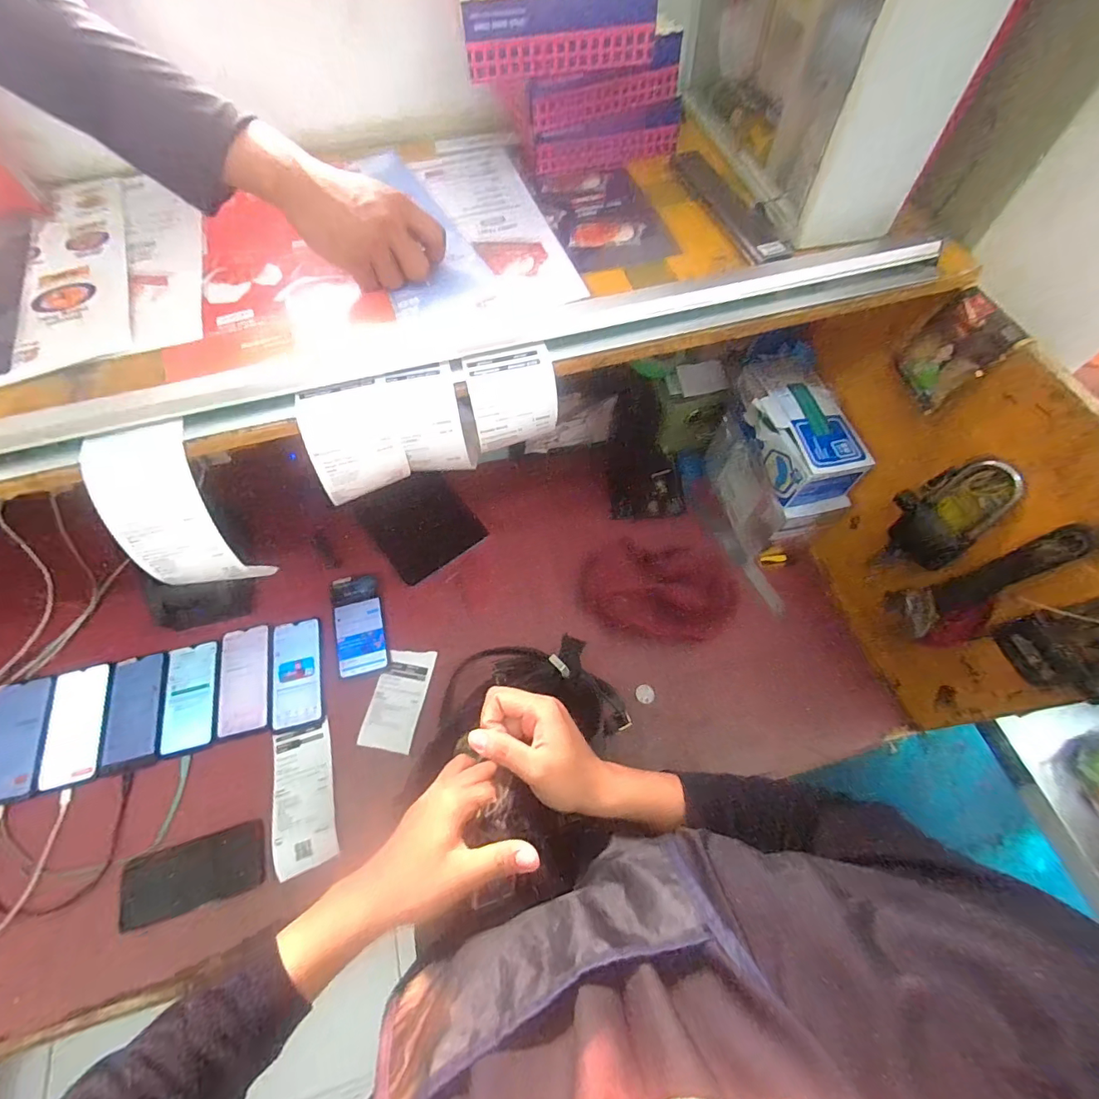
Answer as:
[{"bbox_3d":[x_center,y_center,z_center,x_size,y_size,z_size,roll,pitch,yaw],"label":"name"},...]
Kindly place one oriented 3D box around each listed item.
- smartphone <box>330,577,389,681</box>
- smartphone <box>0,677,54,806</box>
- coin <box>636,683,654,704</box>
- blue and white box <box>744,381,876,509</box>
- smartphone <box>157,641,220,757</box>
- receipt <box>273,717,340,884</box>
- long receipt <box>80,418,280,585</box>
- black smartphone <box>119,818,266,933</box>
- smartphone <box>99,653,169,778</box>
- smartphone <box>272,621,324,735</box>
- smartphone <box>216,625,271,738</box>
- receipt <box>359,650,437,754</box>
[{"bbox_3d":[-0.302,0.117,0.758,0.073,0.015,0.160,-16,64,-8],"label":"smartphone"},{"bbox_3d":[-0.755,0.267,0.672,0.087,0.010,0.167,-16,64,-8],"label":"smartphone"},{"bbox_3d":[0.145,0.219,0.726,0.028,0.004,0.027,1,70,-3],"label":"coin"},{"bbox_3d":[0.360,-0.151,0.684,0.104,0.088,0.159,-18,64,-9],"label":"blue and white box"},{"bbox_3d":[-0.527,0.213,0.702,0.071,0.015,0.151,-14,64,-8],"label":"smartphone"},{"bbox_3d":[-0.335,0.334,0.653,0.076,0.014,0.178,-14,64,-7],"label":"receipt"},{"bbox_3d":[-0.330,-0.031,0.429,0.079,0.121,0.099,-16,64,-8],"label":"long receipt"},{"bbox_3d":[-0.447,0.408,0.605,0.168,0.012,0.077,-16,64,-8],"label":"black smartphone"},{"bbox_3d":[-0.601,0.235,0.697,0.085,0.015,0.158,-11,71,-6],"label":"smartphone"},{"bbox_3d":[-0.380,0.186,0.725,0.076,0.006,0.161,-11,64,-6],"label":"smartphone"},{"bbox_3d":[-0.457,0.194,0.718,0.074,0.006,0.157,-13,64,-7],"label":"smartphone"},{"bbox_3d":[-0.225,0.220,0.714,0.077,0.004,0.144,9,63,5],"label":"receipt"}]

